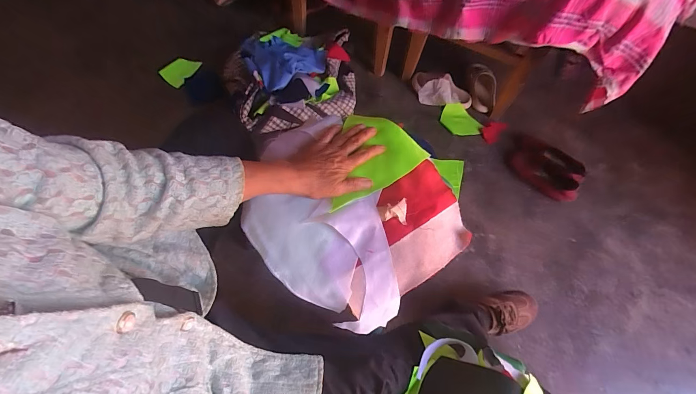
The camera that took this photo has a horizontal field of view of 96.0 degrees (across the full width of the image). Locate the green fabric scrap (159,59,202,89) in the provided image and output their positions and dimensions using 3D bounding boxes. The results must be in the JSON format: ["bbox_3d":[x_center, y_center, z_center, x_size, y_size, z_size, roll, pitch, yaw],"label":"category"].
[{"bbox_3d":[-0.610,-0.455,1.143,0.176,0.010,0.086,-19,98,22],"label":"green fabric scrap"}]

